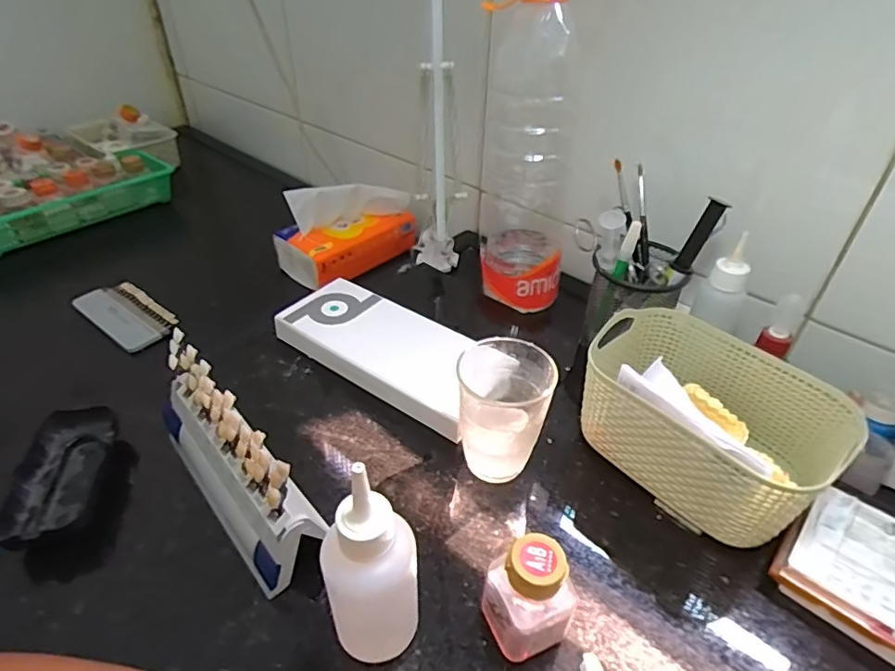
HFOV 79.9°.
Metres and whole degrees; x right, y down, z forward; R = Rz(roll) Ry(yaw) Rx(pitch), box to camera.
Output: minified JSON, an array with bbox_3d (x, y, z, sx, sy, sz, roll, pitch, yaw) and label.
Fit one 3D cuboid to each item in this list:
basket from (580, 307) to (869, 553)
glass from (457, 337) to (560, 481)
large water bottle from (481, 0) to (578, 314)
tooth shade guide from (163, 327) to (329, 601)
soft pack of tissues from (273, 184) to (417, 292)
[{"bbox_3d":[0.188,0.060,0.396,0.120,0.090,0.158,-25,45,-31],"label":"basket"},{"bbox_3d":[0.040,0.059,0.386,0.061,0.096,0.062,-2,38,-6],"label":"glass"},{"bbox_3d":[0.087,-0.178,0.538,0.084,0.300,0.096,11,38,11],"label":"large water bottle"},{"bbox_3d":[-0.148,0.084,0.356,0.041,0.086,0.190,-30,48,-35],"label":"tooth shade guide"},{"bbox_3d":[-0.139,-0.150,0.728,0.099,0.103,0.172,27,45,28],"label":"soft pack of tissues"}]

